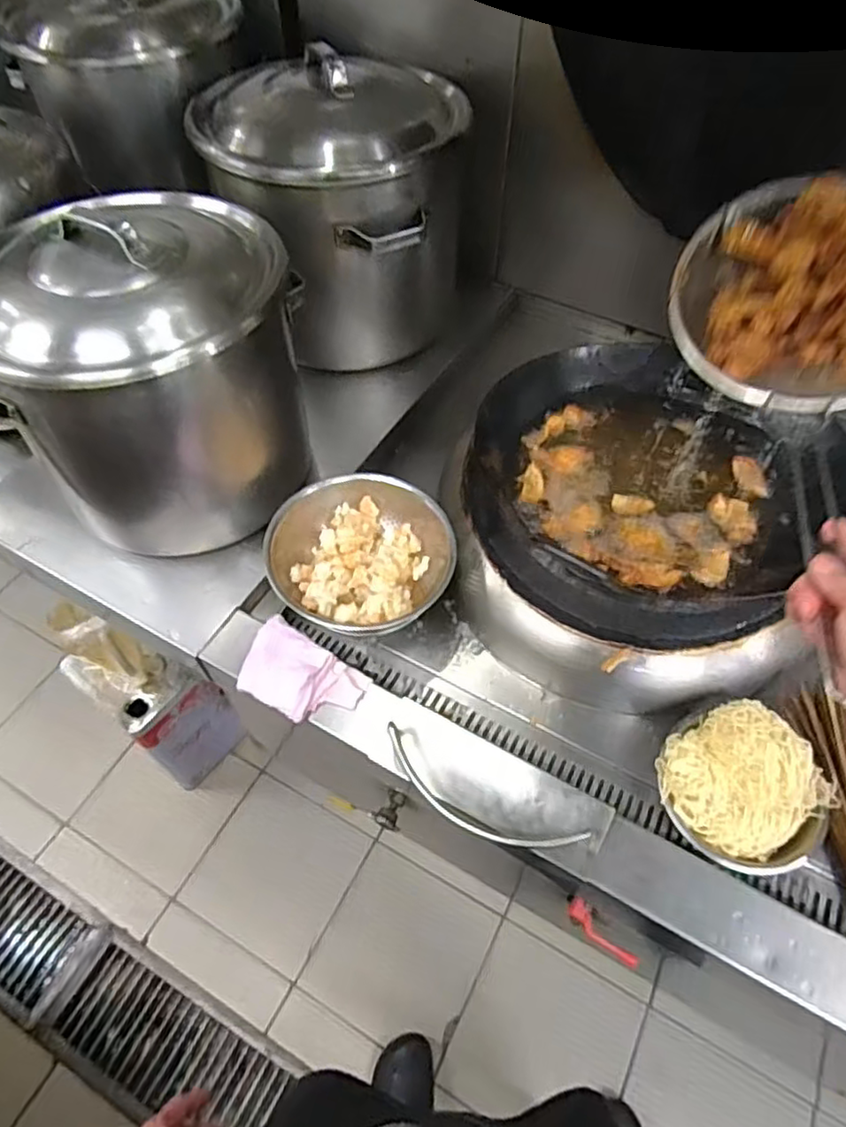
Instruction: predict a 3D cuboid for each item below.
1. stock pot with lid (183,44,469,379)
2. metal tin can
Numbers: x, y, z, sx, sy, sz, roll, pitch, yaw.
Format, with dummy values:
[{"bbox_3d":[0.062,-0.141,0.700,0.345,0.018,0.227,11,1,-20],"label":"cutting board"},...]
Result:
[{"bbox_3d":[-0.126,-0.526,1.013,0.338,0.343,0.332,39,63,24],"label":"stock pot with lid"},{"bbox_3d":[-0.473,0.337,1.325,0.092,0.300,0.162,33,61,22],"label":"metal tin can"}]

